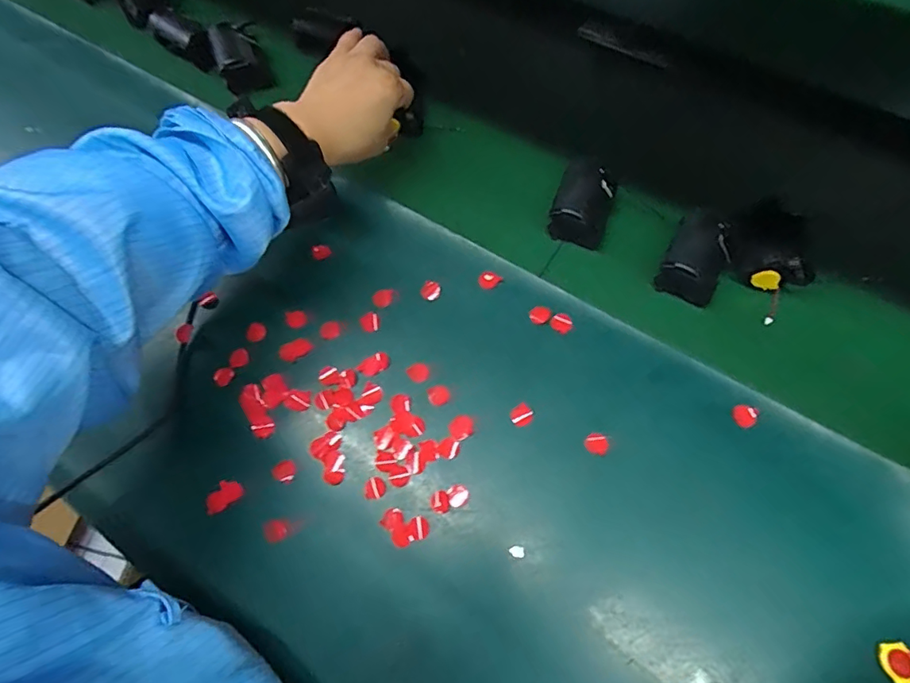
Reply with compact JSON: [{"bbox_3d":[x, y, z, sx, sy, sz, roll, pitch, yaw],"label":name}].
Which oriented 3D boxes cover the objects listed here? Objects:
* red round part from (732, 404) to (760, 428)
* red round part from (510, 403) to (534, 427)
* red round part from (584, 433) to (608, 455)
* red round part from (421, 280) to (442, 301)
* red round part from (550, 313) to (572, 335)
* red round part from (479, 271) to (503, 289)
[{"bbox_3d":[0.219,0.056,0.379,0.018,0.005,0.016,10,69,6],"label":"red round part"},{"bbox_3d":[0.052,0.058,0.392,0.018,0.006,0.015,-29,70,-9],"label":"red round part"},{"bbox_3d":[0.108,0.078,0.383,0.017,0.011,0.016,24,71,11],"label":"red round part"},{"bbox_3d":[-0.021,-0.044,0.437,0.017,0.005,0.016,-1,68,2],"label":"red round part"},{"bbox_3d":[0.088,-0.015,0.414,0.016,0.004,0.017,-1,68,2],"label":"red round part"},{"bbox_3d":[0.030,-0.052,0.431,0.019,0.004,0.015,26,71,12],"label":"red round part"}]

